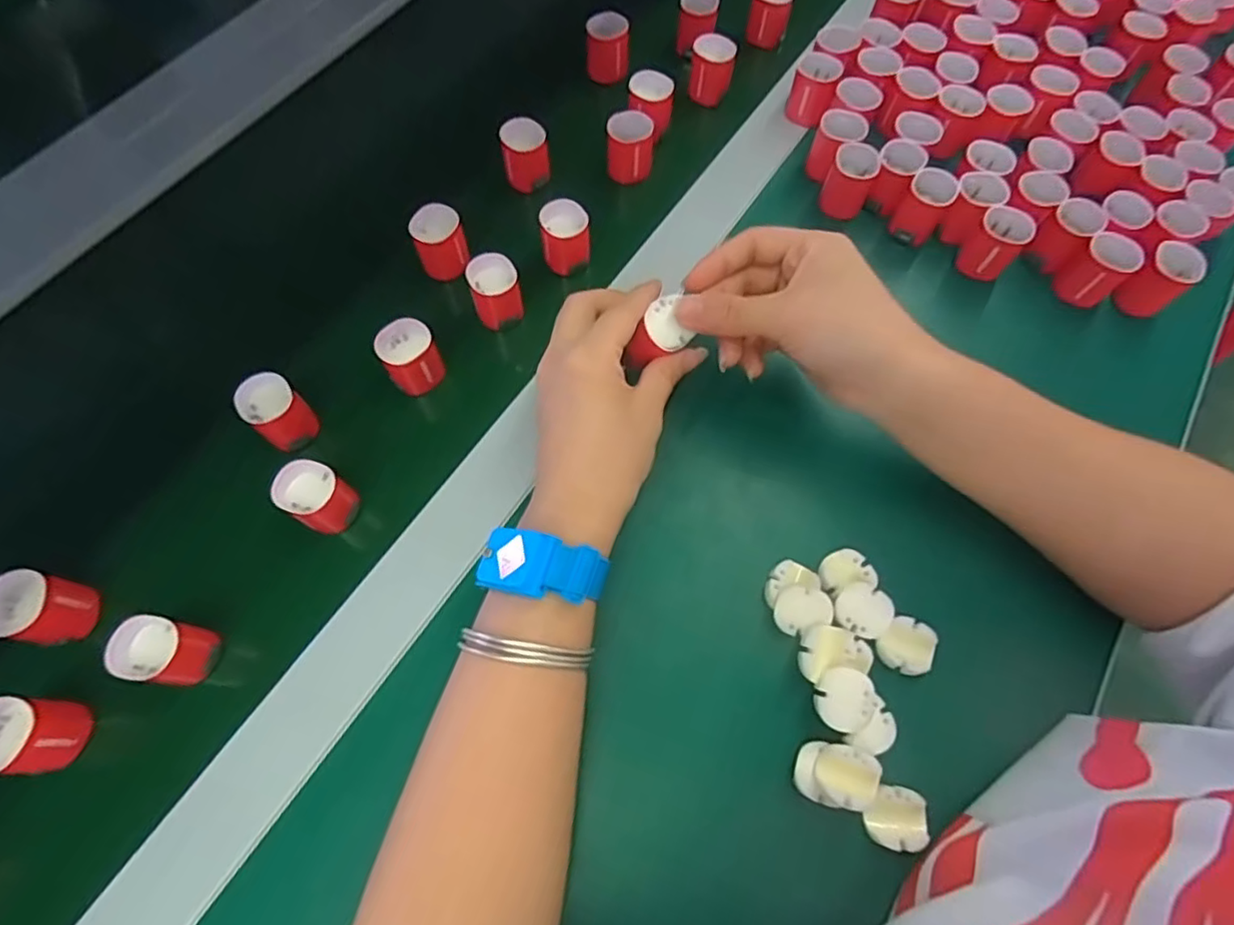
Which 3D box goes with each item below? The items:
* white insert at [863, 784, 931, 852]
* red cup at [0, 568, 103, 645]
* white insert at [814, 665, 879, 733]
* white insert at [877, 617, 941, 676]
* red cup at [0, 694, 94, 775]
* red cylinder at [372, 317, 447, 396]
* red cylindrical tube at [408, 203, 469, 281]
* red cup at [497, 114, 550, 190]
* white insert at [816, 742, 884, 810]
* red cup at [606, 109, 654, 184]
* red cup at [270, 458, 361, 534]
[{"bbox_3d":[0.125,0.158,0.281,0.027,0.006,0.025,1,67,-2],"label":"white insert"},{"bbox_3d":[-0.277,0.070,0.303,0.032,0.029,0.030,1,68,-2],"label":"red cup"},{"bbox_3d":[0.105,0.109,0.291,0.028,0.010,0.027,1,67,-2],"label":"white insert"},{"bbox_3d":[0.143,0.090,0.311,0.027,0.006,0.025,22,68,7],"label":"white insert"},{"bbox_3d":[-0.266,0.122,0.283,0.033,0.031,0.031,1,68,-2],"label":"red cup"},{"bbox_3d":[-0.119,-0.061,0.363,0.030,0.033,0.030,1,68,-2],"label":"red cylinder"},{"bbox_3d":[-0.111,-0.138,0.396,0.030,0.036,0.027,-14,69,-8],"label":"red cylindrical tube"},{"bbox_3d":[-0.061,-0.207,0.423,0.030,0.037,0.024,-9,69,-6],"label":"red cup"},{"bbox_3d":[0.103,0.140,0.282,0.027,0.009,0.024,20,67,6],"label":"white insert"},{"bbox_3d":[0.009,-0.216,0.430,0.031,0.037,0.027,-2,68,-3],"label":"red cup"},{"bbox_3d":[-0.158,0.018,0.330,0.033,0.028,0.029,28,70,9],"label":"red cup"}]

